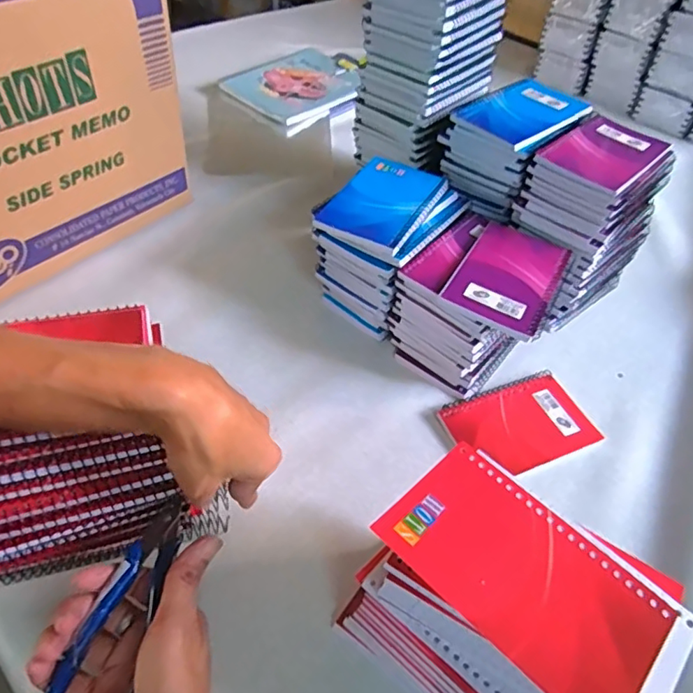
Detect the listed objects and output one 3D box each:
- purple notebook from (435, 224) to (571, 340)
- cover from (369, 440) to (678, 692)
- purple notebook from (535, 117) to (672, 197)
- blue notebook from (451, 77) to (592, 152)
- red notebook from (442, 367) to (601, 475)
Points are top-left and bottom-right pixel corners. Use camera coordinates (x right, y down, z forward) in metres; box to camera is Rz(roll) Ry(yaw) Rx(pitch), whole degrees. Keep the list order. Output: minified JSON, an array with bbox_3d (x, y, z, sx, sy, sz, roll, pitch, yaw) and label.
[{"bbox_3d":[0.146,-0.066,0.492,0.083,0.011,0.141,26,50,16],"label":"purple notebook"},{"bbox_3d":[0.085,0.108,0.268,0.127,0.005,0.076,38,53,26],"label":"cover"},{"bbox_3d":[0.247,-0.186,0.524,0.083,0.011,0.127,37,55,24],"label":"purple notebook"},{"bbox_3d":[0.183,-0.240,0.563,0.134,0.013,0.084,-33,59,-31],"label":"blue notebook"},{"bbox_3d":[0.156,0.070,0.501,0.129,0.007,0.084,-15,50,-21],"label":"red notebook"}]

